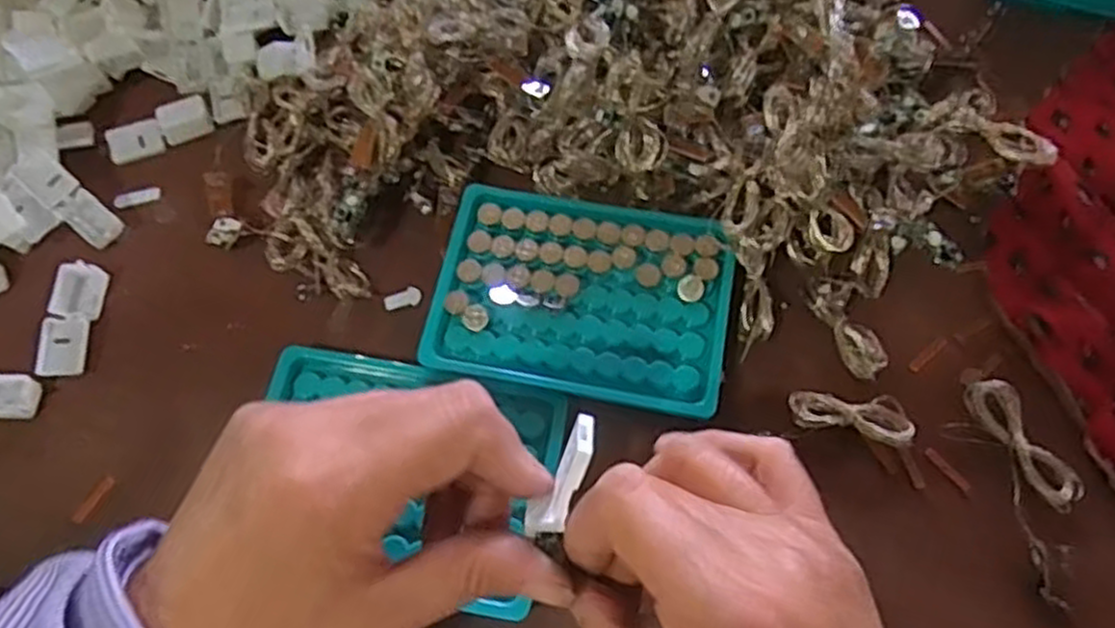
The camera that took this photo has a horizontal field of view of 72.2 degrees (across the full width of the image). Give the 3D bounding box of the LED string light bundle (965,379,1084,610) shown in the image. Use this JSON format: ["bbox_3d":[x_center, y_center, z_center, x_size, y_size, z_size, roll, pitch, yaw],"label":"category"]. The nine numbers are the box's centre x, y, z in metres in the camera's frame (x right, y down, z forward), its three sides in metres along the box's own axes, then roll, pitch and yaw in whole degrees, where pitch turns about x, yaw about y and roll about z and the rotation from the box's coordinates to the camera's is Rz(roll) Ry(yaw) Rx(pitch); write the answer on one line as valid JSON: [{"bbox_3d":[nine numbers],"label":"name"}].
[{"bbox_3d":[0.202,0.071,0.318,0.031,0.007,0.092,-9,70,-2],"label":"LED string light bundle"}]

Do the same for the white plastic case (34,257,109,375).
[{"bbox_3d":[-0.234,0.002,0.368,0.021,0.010,0.056,-2,70,1],"label":"white plastic case"}]

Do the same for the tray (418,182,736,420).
[{"bbox_3d":[0.012,-0.008,0.356,0.132,0.016,0.094,11,70,6],"label":"tray"}]

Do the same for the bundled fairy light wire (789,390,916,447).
[{"bbox_3d":[0.129,0.045,0.335,0.051,0.008,0.020,7,70,4],"label":"bundled fairy light wire"}]

